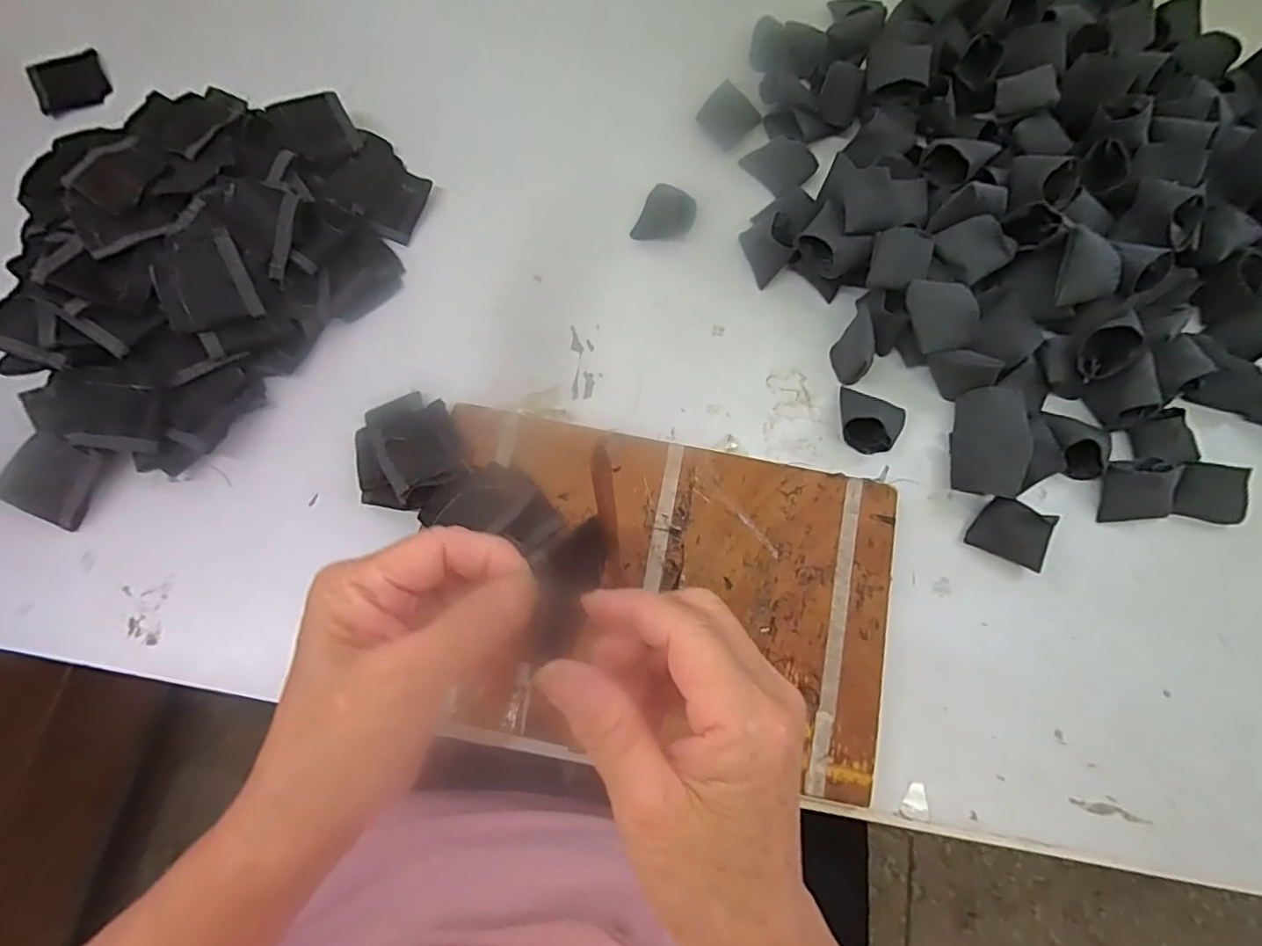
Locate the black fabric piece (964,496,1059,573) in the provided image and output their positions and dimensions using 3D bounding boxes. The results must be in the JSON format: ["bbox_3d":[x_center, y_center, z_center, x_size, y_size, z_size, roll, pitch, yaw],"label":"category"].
[{"bbox_3d":[0.228,0.035,0.364,0.042,0.022,0.029,28,77,6],"label":"black fabric piece"}]

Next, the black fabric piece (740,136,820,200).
[{"bbox_3d":[0.107,-0.220,0.436,0.035,0.007,0.045,-45,76,21],"label":"black fabric piece"}]

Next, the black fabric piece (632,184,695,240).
[{"bbox_3d":[0.023,-0.173,0.415,0.034,0.014,0.038,30,77,7],"label":"black fabric piece"}]

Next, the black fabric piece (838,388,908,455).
[{"bbox_3d":[0.147,-0.033,0.374,0.039,0.024,0.038,22,76,5],"label":"black fabric piece"}]

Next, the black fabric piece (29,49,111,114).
[{"bbox_3d":[-0.413,-0.288,0.449,0.047,0.013,0.044,-29,78,-8],"label":"black fabric piece"}]

